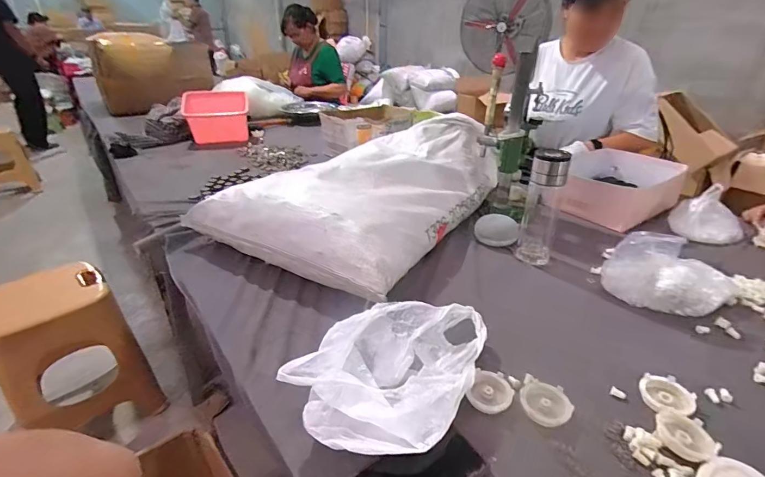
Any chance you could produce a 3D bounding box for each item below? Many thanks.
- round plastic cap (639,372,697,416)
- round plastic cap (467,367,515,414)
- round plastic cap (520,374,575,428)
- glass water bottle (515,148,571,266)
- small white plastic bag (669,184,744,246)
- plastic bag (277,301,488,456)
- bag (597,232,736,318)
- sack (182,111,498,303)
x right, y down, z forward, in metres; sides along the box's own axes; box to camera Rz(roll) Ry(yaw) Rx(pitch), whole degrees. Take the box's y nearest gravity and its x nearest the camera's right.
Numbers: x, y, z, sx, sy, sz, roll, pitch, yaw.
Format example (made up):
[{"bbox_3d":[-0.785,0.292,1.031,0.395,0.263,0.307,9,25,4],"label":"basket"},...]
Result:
[{"bbox_3d":[0.365,0.200,0.500,0.057,0.011,0.059,0,28,0],"label":"round plastic cap"},{"bbox_3d":[0.140,0.199,0.504,0.052,0.018,0.054,0,28,0],"label":"round plastic cap"},{"bbox_3d":[0.206,0.207,0.496,0.063,0.015,0.063,0,28,0],"label":"round plastic cap"},{"bbox_3d":[0.324,-0.065,0.794,0.067,0.227,0.075,10,30,19],"label":"glass water bottle"},{"bbox_3d":[0.754,-0.062,0.897,0.141,0.105,0.124,22,36,36],"label":"small white plastic bag"},{"bbox_3d":[0.026,0.158,0.517,0.183,0.091,0.280,18,34,31],"label":"plastic bag"},{"bbox_3d":[0.496,0.056,0.681,0.185,0.111,0.140,22,36,36],"label":"bag"},{"bbox_3d":[-0.034,-0.151,0.967,0.491,0.170,0.676,17,33,29],"label":"sack"}]

